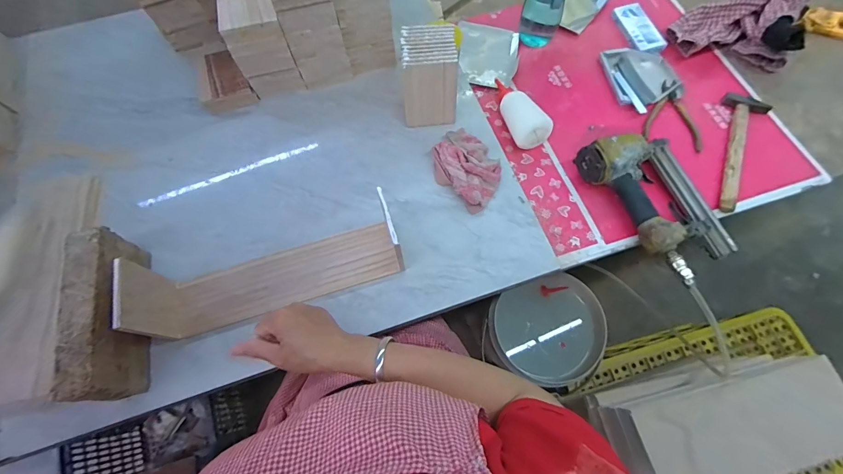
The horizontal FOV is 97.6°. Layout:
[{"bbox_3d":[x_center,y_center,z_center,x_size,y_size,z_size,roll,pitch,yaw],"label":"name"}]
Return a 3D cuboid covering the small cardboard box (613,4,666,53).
[{"bbox_3d":[0.433,-0.418,0.737,0.061,0.015,0.128,-13,68,-5],"label":"small cardboard box"}]

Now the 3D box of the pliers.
[{"bbox_3d":[0.458,-0.226,0.665,0.095,0.010,0.138,15,69,7],"label":"pliers"}]

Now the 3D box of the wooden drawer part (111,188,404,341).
[{"bbox_3d":[-0.204,0.044,0.499,0.326,0.118,0.086,-16,69,-6],"label":"wooden drawer part"}]

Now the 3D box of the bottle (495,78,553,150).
[{"bbox_3d":[0.163,-0.228,0.653,0.058,0.056,0.165,-19,58,-8],"label":"bottle"}]

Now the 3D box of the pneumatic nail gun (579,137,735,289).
[{"bbox_3d":[0.372,-0.064,0.574,0.150,0.064,0.241,-30,71,-11],"label":"pneumatic nail gun"}]

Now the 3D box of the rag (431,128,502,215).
[{"bbox_3d":[0.078,-0.116,0.608,0.103,0.031,0.128,-42,73,-15],"label":"rag"}]

